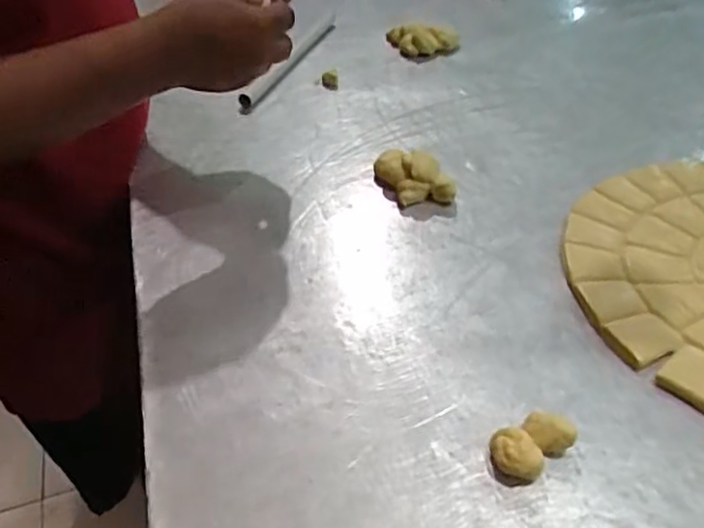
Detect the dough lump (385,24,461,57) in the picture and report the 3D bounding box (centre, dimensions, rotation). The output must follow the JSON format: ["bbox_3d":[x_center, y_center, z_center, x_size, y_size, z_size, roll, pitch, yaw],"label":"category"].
[{"bbox_3d":[0.096,-0.311,0.869,0.097,0.042,0.038,7,46,11],"label":"dough lump"}]

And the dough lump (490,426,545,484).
[{"bbox_3d":[0.114,0.133,0.435,0.034,0.023,0.031,4,45,8],"label":"dough lump"}]

